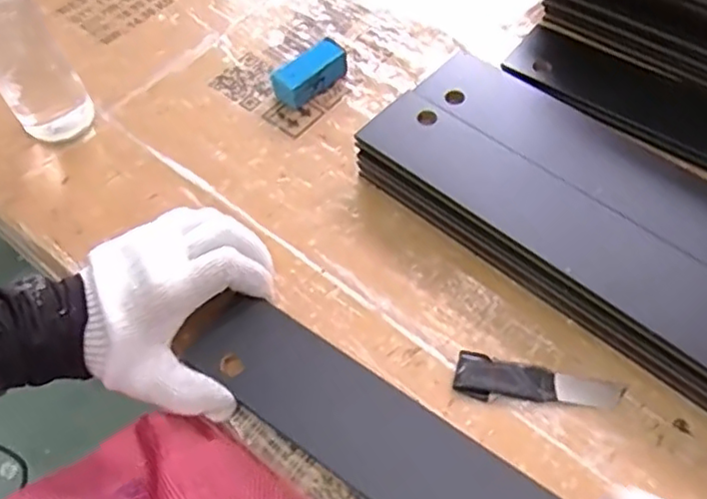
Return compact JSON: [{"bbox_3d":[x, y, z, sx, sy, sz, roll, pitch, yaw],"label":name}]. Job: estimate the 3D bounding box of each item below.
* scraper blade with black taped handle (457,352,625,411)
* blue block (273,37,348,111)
[{"bbox_3d":[0.114,0.085,0.401,0.100,0.004,0.027,11,60,10],"label":"scraper blade with black taped handle"},{"bbox_3d":[-0.034,-0.142,0.529,0.068,0.029,0.026,-37,64,-17],"label":"blue block"}]

